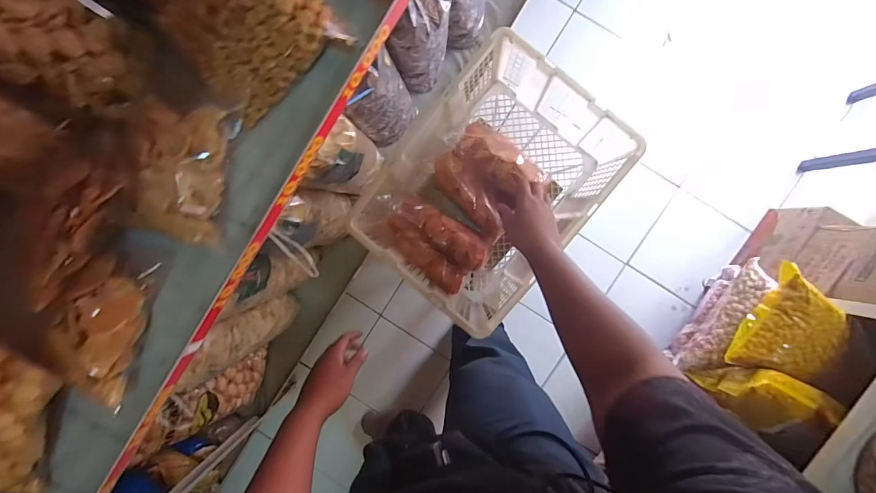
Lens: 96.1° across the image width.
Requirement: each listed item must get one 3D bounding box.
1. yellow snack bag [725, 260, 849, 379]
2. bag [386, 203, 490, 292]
[{"bbox_3d":[0.766,0.177,0.850,0.135,0.090,0.245,30,94,1],"label":"yellow snack bag"},{"bbox_3d":[-0.007,-0.006,0.812,0.203,0.083,0.123,36,94,0],"label":"bag"}]

